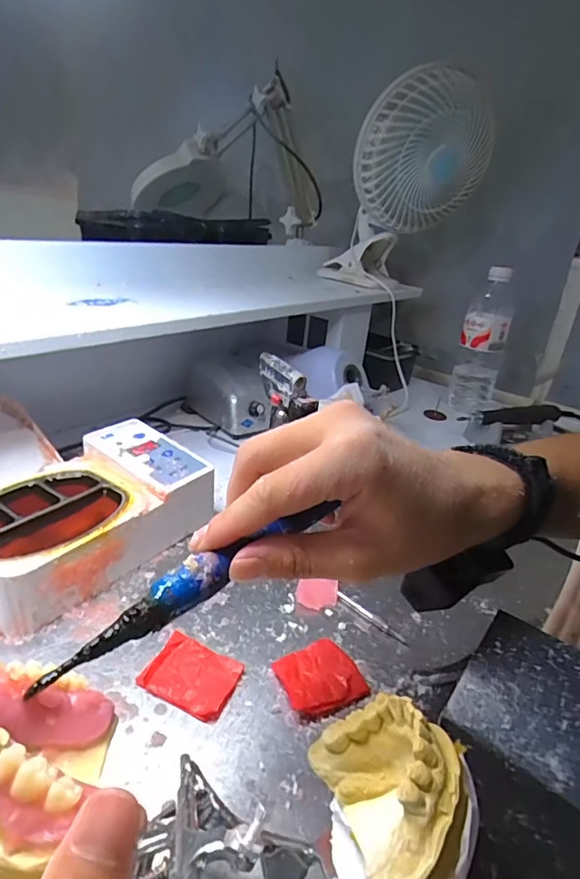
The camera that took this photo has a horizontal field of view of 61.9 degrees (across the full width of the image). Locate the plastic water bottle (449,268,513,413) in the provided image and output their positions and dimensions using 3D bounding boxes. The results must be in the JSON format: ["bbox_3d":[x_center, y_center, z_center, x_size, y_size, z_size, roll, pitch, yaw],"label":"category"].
[{"bbox_3d":[0.310,-0.157,0.777,0.065,0.216,0.079,16,27,20],"label":"plastic water bottle"}]

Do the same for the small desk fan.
[{"bbox_3d":[0.179,-0.394,0.761,0.216,0.288,0.141,10,26,9],"label":"small desk fan"}]

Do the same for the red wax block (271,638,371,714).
[{"bbox_3d":[0.019,0.149,0.304,0.050,0.009,0.041,-8,29,-26],"label":"red wax block"}]

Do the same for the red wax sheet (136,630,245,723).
[{"bbox_3d":[-0.060,0.145,0.297,0.053,0.008,0.039,14,27,18],"label":"red wax sheet"}]

